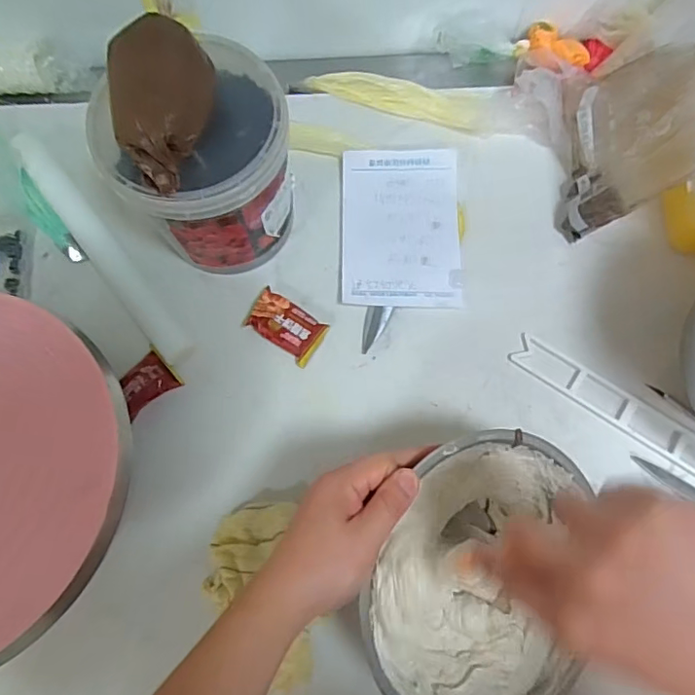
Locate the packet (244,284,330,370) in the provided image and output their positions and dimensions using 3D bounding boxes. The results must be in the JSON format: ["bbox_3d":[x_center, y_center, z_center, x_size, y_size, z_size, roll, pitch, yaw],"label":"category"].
[{"bbox_3d":[-0.066,-0.024,0.575,0.079,0.019,0.048,32,76,10],"label":"packet"}]

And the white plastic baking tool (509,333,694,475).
[{"bbox_3d":[0.279,0.064,0.547,0.242,0.009,0.035,34,77,10],"label":"white plastic baking tool"}]

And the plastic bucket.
[{"bbox_3d":[-0.129,-0.167,0.530,0.168,0.163,0.148,-33,76,-8],"label":"plastic bucket"}]

